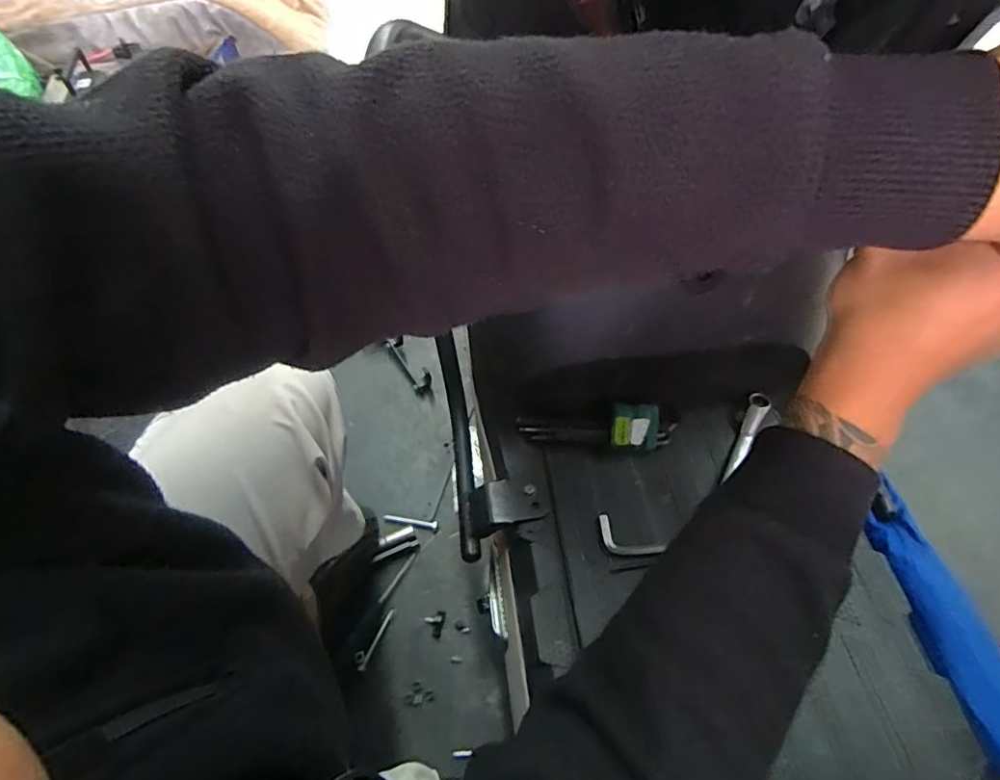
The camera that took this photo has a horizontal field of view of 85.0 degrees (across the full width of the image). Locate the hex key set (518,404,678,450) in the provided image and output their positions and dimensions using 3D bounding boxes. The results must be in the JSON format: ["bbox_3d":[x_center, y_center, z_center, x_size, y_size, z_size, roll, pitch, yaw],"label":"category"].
[{"bbox_3d":[0.110,0.042,0.616,0.173,0.035,0.044,0,58,1],"label":"hex key set"}]

